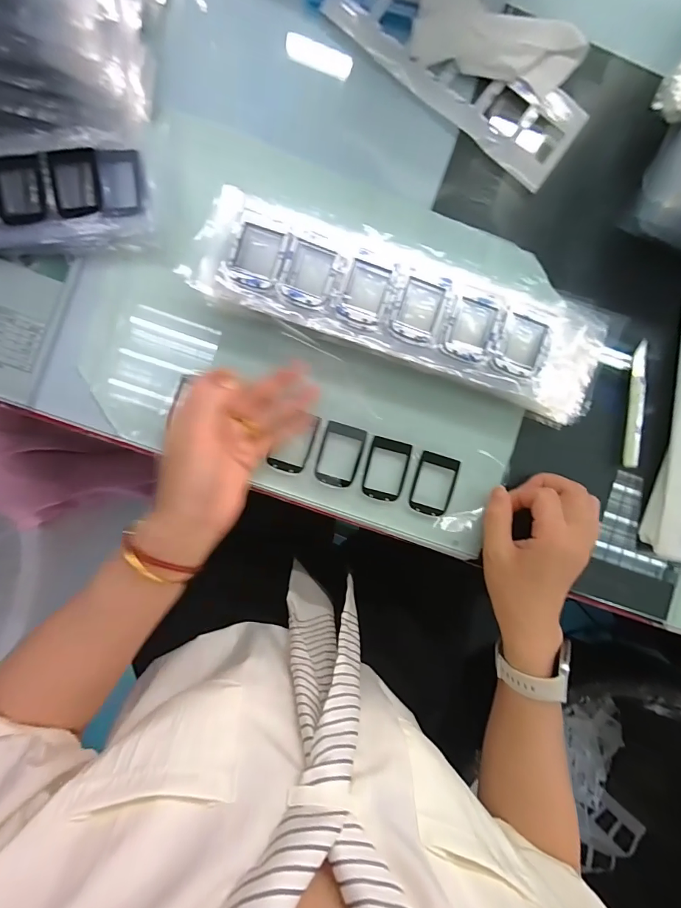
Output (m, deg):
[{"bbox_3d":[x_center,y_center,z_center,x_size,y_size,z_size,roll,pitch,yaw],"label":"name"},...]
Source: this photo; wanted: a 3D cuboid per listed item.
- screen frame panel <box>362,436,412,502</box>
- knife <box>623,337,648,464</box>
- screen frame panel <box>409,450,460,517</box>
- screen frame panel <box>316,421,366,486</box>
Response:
[{"bbox_3d":[0.039,0.013,0.354,0.035,0.004,0.051,13,89,-4],"label":"screen frame panel"},{"bbox_3d":[0.257,-0.042,0.364,0.012,0.006,0.107,5,90,-4],"label":"knife"},{"bbox_3d":[0.080,0.026,0.356,0.035,0.004,0.051,15,89,-4],"label":"screen frame panel"},{"bbox_3d":[0.000,0.001,0.350,0.035,0.004,0.051,16,89,-4],"label":"screen frame panel"}]

